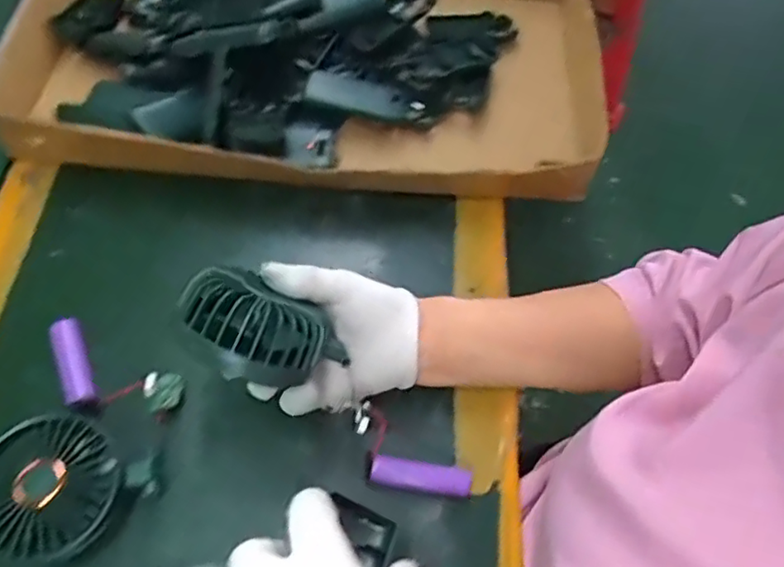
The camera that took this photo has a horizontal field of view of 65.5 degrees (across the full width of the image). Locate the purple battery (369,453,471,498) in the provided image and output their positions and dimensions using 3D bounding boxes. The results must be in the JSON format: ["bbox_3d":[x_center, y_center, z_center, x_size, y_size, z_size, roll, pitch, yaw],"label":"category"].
[{"bbox_3d":[0.020,0.130,0.411,0.067,0.015,0.018,7,60,4],"label":"purple battery"}]

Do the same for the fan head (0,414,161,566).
[{"bbox_3d":[-0.208,0.127,0.376,0.089,0.029,0.084,0,60,0],"label":"fan head"}]

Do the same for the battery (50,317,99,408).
[{"bbox_3d":[-0.228,0.058,0.439,0.020,0.017,0.070,-23,63,-13],"label":"battery"}]

